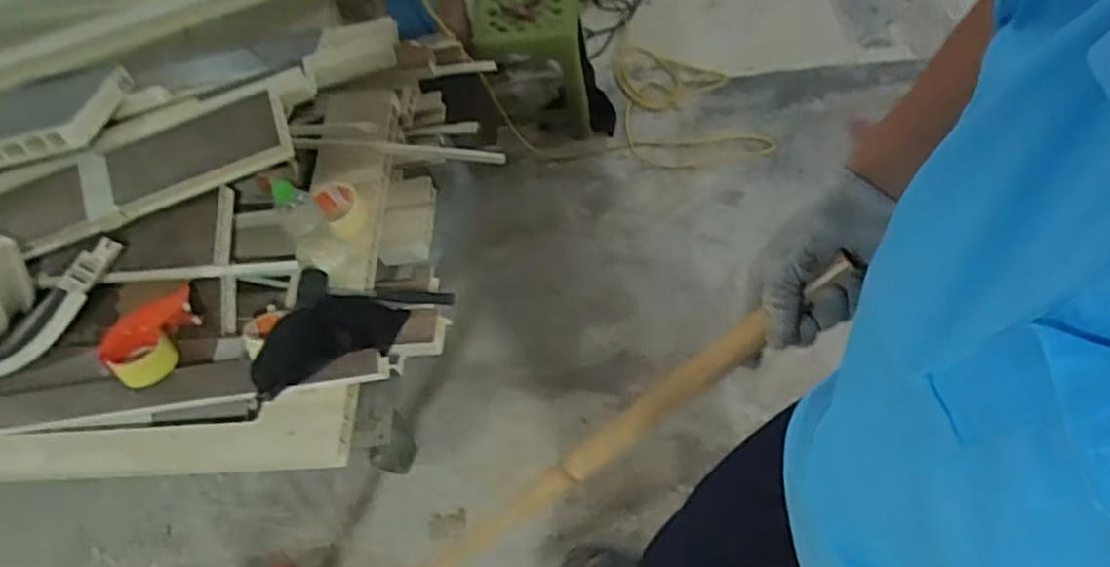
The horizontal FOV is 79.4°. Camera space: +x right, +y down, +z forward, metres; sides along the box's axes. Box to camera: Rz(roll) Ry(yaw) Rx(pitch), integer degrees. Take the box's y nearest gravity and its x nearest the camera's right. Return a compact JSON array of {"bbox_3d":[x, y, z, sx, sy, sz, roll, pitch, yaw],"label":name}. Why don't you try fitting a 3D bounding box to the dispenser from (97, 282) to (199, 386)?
[{"bbox_3d":[-0.643,0.084,1.091,0.106,0.071,0.166,30,64,24],"label":"dispenser"}]

